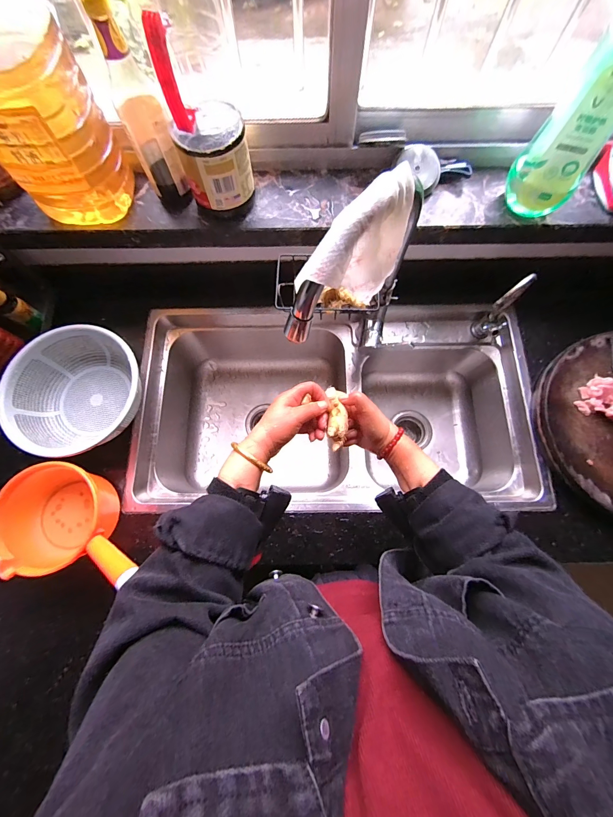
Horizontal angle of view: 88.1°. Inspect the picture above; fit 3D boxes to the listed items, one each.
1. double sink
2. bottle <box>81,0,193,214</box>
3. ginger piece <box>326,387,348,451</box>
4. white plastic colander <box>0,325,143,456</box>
[{"bbox_3d":[0.058,0.002,0.721,0.777,0.267,0.420,-1,75,1],"label":"double sink"},{"bbox_3d":[-0.233,-0.412,0.457,0.060,0.235,0.070,-25,76,-5],"label":"bottle"},{"bbox_3d":[0.042,0.011,0.433,0.025,0.029,0.086,-2,63,1],"label":"ginger piece"},{"bbox_3d":[-0.425,-0.038,0.604,0.226,0.089,0.215,0,75,1],"label":"white plastic colander"}]

